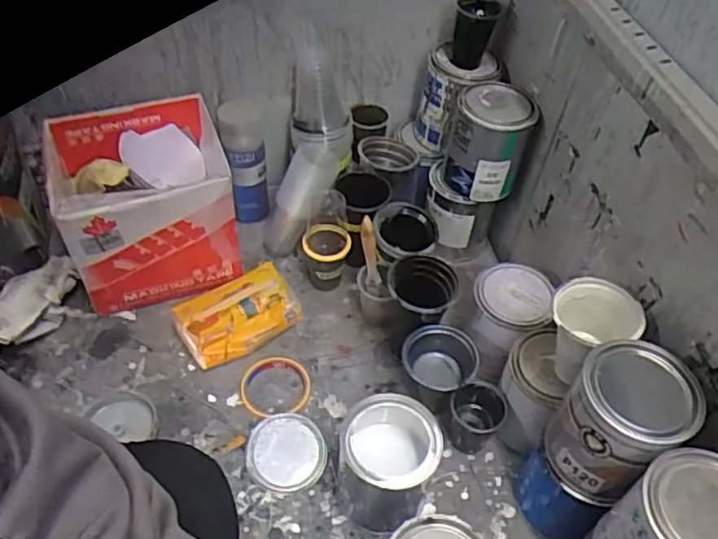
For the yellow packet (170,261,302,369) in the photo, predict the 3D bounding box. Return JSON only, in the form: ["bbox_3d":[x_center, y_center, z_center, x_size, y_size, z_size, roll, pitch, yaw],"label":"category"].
[{"bbox_3d":[-0.172,0.064,0.897,0.160,0.052,0.103,-28,57,-26],"label":"yellow packet"}]

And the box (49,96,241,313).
[{"bbox_3d":[-0.309,-0.101,0.938,0.229,0.184,0.229,-13,52,-16],"label":"box"}]

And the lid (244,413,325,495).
[{"bbox_3d":[-0.090,0.227,0.786,0.095,0.021,0.090,2,49,-3],"label":"lid"}]

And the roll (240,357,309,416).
[{"bbox_3d":[-0.111,0.153,0.839,0.093,0.026,0.099,2,49,-3],"label":"roll"}]

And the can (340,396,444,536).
[{"bbox_3d":[0.032,0.221,0.727,0.099,0.134,0.108,2,49,-3],"label":"can"}]

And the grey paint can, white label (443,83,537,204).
[{"bbox_3d":[0.181,-0.180,0.901,0.107,0.126,0.105,8,49,2],"label":"grey paint can, white label"}]

